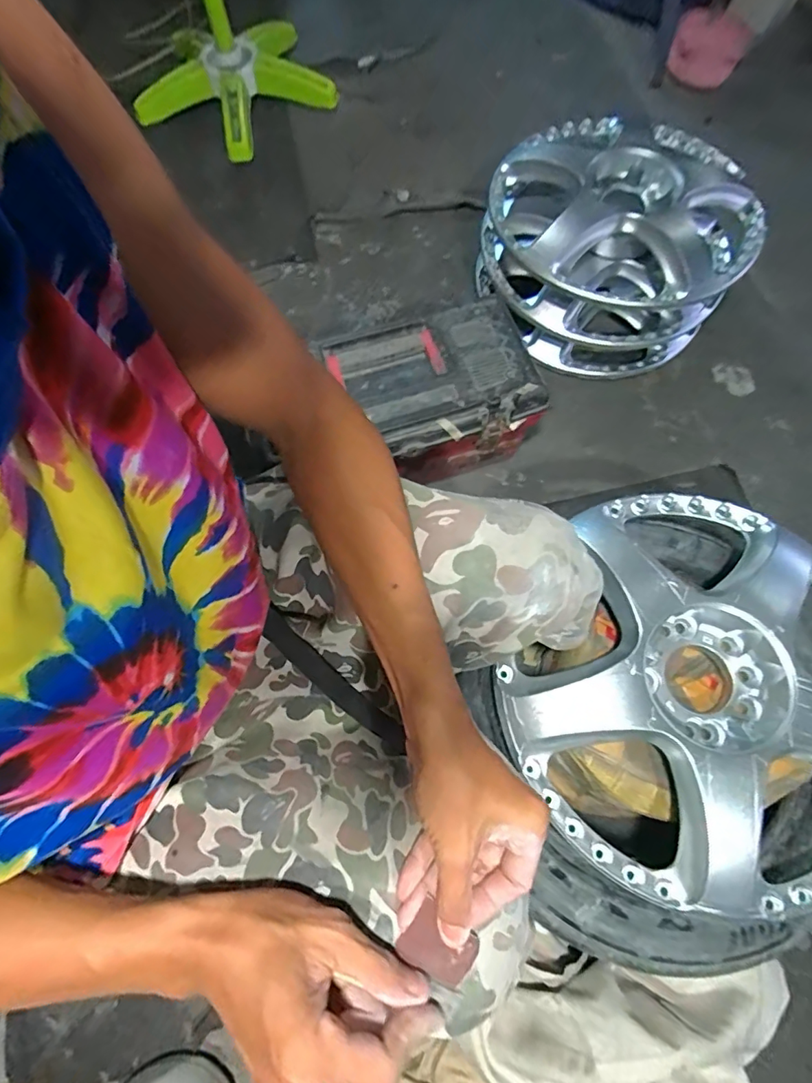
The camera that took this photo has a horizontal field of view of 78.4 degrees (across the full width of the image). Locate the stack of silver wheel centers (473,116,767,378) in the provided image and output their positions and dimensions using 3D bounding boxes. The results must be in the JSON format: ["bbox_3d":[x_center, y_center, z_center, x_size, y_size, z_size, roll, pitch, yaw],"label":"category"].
[{"bbox_3d":[0.363,-0.530,0.908,0.444,0.226,0.498,4,71,3],"label":"stack of silver wheel centers"}]

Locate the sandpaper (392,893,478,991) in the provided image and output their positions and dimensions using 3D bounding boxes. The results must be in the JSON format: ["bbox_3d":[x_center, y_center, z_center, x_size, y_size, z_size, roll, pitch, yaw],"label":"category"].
[{"bbox_3d":[0.021,0.255,0.313,0.045,0.007,0.031,32,74,12],"label":"sandpaper"}]

